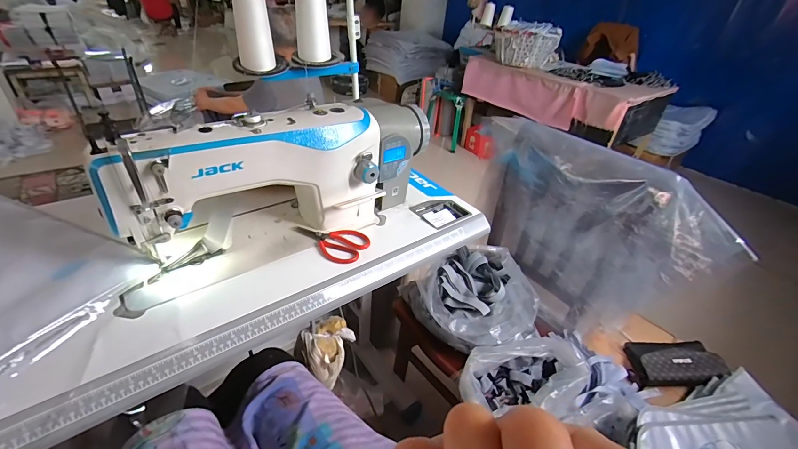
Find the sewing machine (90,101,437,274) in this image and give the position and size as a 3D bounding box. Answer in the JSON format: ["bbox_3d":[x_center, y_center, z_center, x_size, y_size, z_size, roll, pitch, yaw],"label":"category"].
[{"bbox_3d":[-0.208,-0.101,0.690,0.551,0.233,0.182,-17,41,-29],"label":"sewing machine"}]

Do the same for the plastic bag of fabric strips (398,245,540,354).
[{"bbox_3d":[0.190,0.192,0.934,0.270,0.153,0.290,-7,38,-19],"label":"plastic bag of fabric strips"}]

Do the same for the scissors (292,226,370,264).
[{"bbox_3d":[-0.143,0.030,0.709,0.155,0.014,0.085,19,37,17],"label":"scissors"}]

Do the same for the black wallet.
[{"bbox_3d":[0.729,0.358,0.937,0.212,0.043,0.121,-7,34,12],"label":"black wallet"}]

